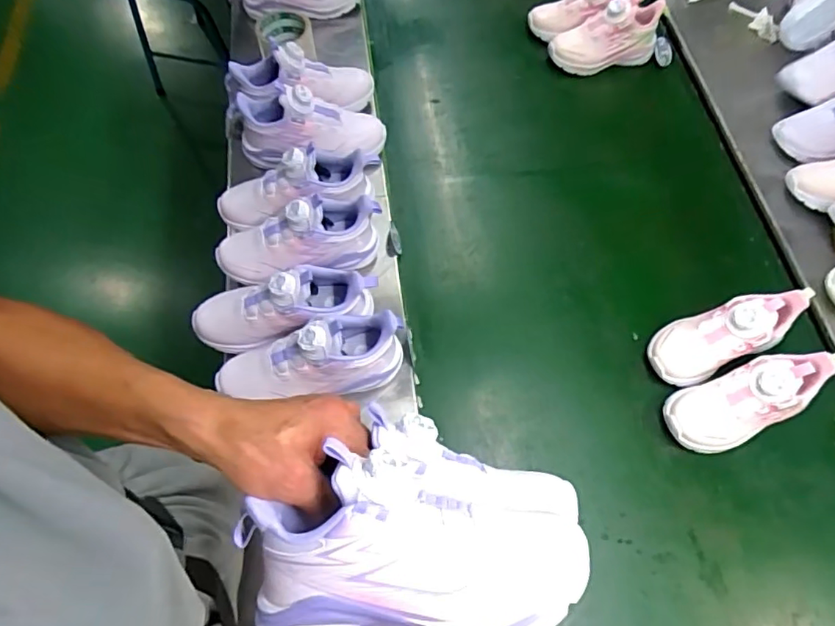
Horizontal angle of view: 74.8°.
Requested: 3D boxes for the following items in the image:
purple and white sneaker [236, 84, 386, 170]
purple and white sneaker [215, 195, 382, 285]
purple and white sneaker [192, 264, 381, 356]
[{"bbox_3d":[-0.157,-0.278,0.805,0.213,0.088,0.088,-4,63,-2],"label":"purple and white sneaker"},{"bbox_3d":[-0.161,-0.095,0.720,0.221,0.092,0.105,-3,63,-2],"label":"purple and white sneaker"},{"bbox_3d":[-0.166,-0.012,0.663,0.228,0.083,0.082,-3,63,-2],"label":"purple and white sneaker"}]

